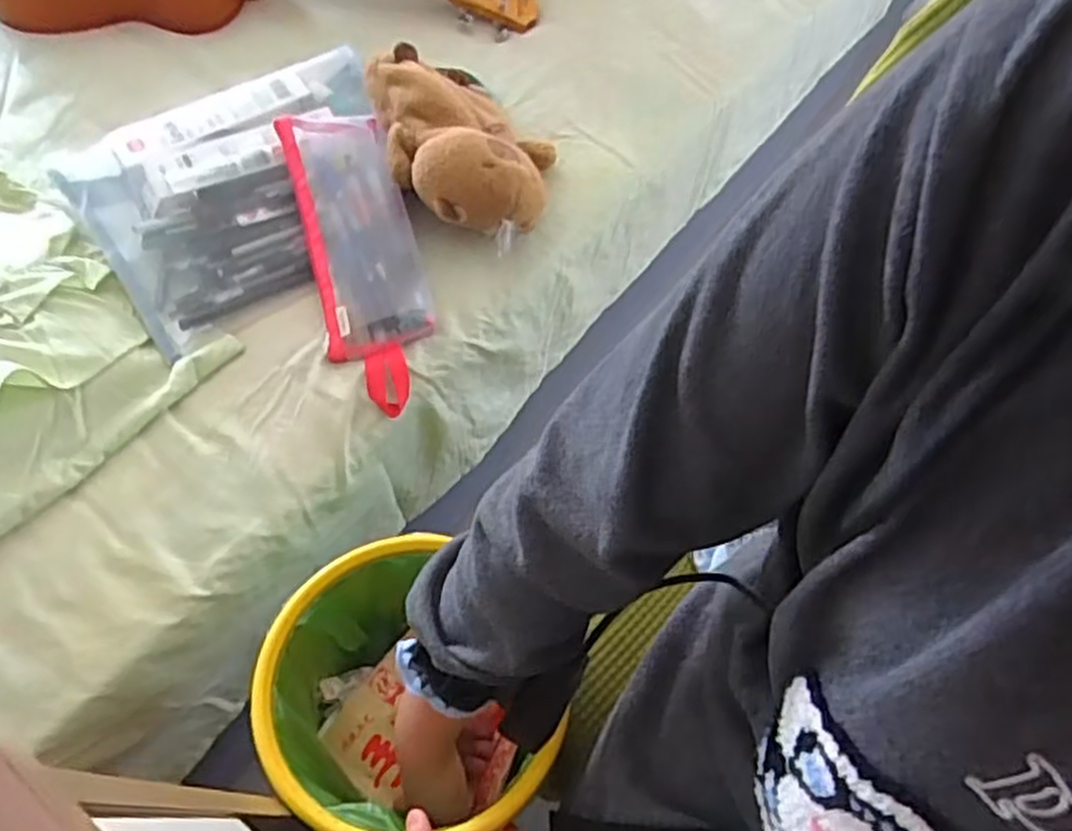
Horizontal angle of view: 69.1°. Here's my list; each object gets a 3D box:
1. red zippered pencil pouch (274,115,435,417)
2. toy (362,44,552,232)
[{"bbox_3d":[-0.155,-0.146,0.698,0.094,0.026,0.284,-14,77,-10],"label":"red zippered pencil pouch"},{"bbox_3d":[-0.065,-0.267,0.744,0.158,0.089,0.226,-14,64,-11],"label":"toy"}]

